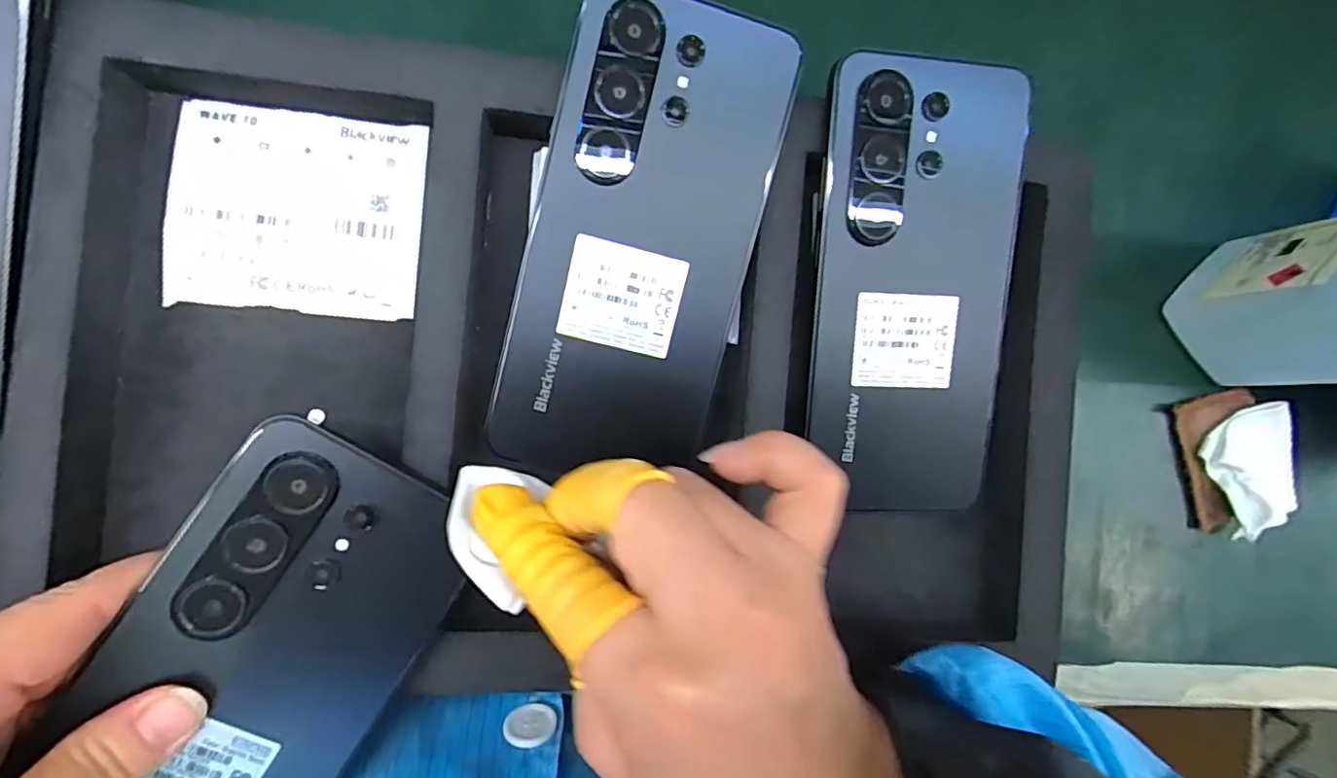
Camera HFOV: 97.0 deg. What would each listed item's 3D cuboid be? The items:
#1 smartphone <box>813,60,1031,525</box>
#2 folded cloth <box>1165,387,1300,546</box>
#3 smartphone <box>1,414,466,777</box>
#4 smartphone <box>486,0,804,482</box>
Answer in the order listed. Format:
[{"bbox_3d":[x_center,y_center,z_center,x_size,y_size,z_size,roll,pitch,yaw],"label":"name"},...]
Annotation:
[{"bbox_3d":[0.094,-0.034,0.226,0.078,0.008,0.168,-2,100,-8],"label":"smartphone"},{"bbox_3d":[0.271,0.035,0.281,0.052,0.016,0.066,-11,88,-9],"label":"folded cloth"},{"bbox_3d":[-0.127,0.094,0.171,0.075,0.008,0.160,35,80,-19],"label":"smartphone"},{"bbox_3d":[-0.010,-0.049,0.207,0.077,0.007,0.165,16,96,-7],"label":"smartphone"}]

